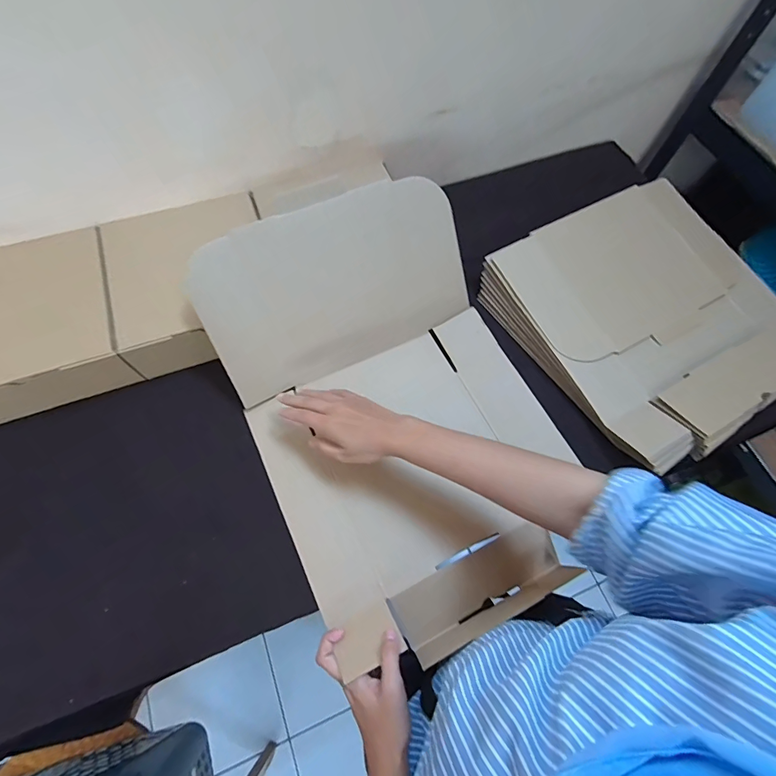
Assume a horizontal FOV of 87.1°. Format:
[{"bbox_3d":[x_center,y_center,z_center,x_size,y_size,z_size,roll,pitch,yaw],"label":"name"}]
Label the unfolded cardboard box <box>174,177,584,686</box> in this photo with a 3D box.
[{"bbox_3d":[0.014,0.023,0.489,0.340,0.173,0.492,-24,70,-12],"label":"unfolded cardboard box"}]

